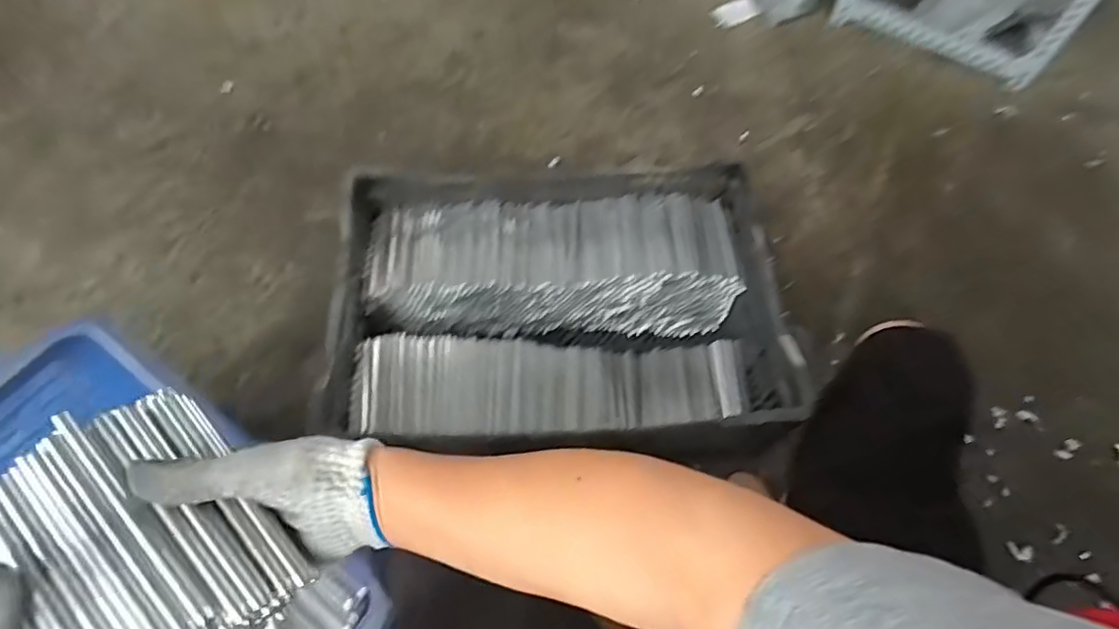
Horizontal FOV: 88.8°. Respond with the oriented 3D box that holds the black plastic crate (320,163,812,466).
[{"bbox_3d":[-0.004,0.006,0.860,0.580,0.238,0.406,-2,63,-2],"label":"black plastic crate"}]

